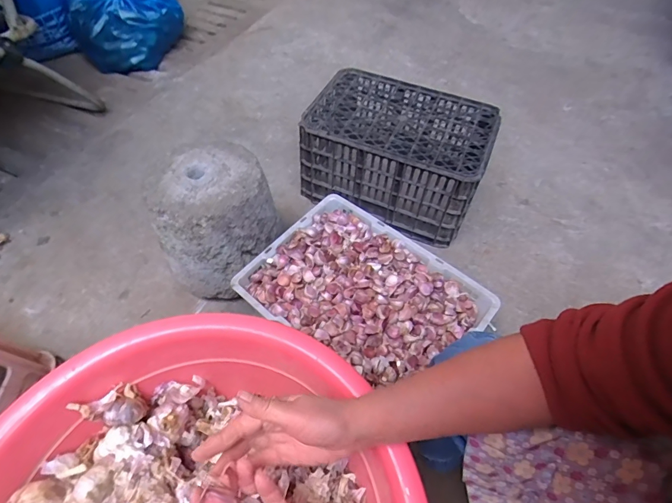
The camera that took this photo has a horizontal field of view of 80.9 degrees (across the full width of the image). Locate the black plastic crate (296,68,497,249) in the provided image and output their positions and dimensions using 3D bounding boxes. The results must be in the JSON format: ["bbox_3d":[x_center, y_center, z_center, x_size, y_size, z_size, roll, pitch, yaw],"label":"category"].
[{"bbox_3d":[0.172,-0.280,1.140,0.476,0.248,0.345,21,56,12],"label":"black plastic crate"}]

